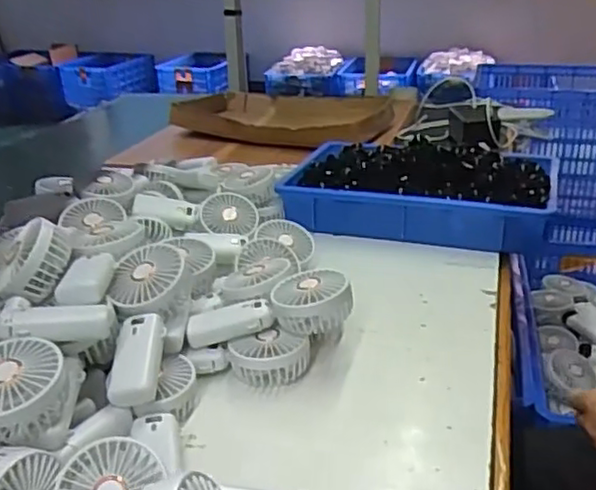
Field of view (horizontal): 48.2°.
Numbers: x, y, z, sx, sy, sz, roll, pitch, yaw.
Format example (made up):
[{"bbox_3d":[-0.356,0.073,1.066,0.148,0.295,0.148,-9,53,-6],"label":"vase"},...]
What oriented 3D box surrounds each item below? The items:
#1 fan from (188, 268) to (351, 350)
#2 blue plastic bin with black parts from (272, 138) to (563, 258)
[{"bbox_3d":[-0.029,0.075,0.748,0.183,0.046,0.070,-15,24,6],"label":"fan"},{"bbox_3d":[0.196,-0.099,1.108,0.417,0.117,0.245,4,25,17],"label":"blue plastic bin with black parts"}]

